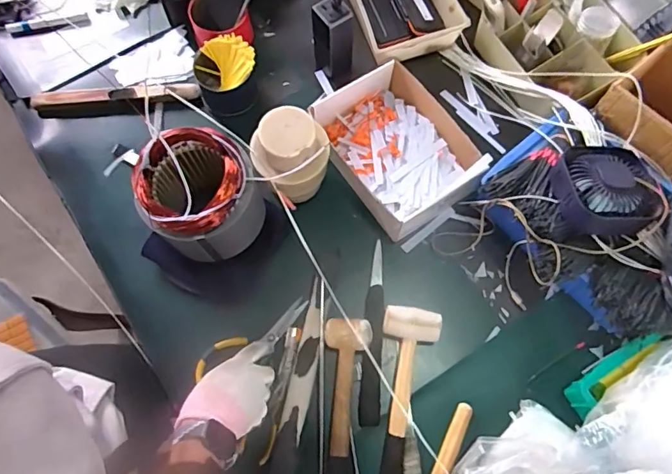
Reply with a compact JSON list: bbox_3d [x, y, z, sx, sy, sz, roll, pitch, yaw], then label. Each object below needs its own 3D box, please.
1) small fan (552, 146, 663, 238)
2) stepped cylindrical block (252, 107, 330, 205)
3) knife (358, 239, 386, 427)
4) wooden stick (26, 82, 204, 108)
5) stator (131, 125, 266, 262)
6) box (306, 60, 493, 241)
[{"bbox_3d":[0.350,-0.062,0.628,0.116,0.052,0.121,-5,71,0],"label":"small fan"},{"bbox_3d":[-0.066,-0.120,0.699,0.108,0.121,0.099,0,71,1],"label":"stepped cylindrical block"},{"bbox_3d":[0.056,0.135,0.701,0.034,0.020,0.262,3,71,2],"label":"knife"},{"bbox_3d":[-0.383,-0.245,0.824,0.286,0.023,0.026,-5,71,-1],"label":"wooden stick"},{"bbox_3d":[-0.180,-0.051,0.670,0.139,0.159,0.138,-35,74,-10],"label":"stator"},{"bbox_3d":[0.101,-0.142,0.762,0.210,0.063,0.247,-29,73,-8],"label":"box"}]

